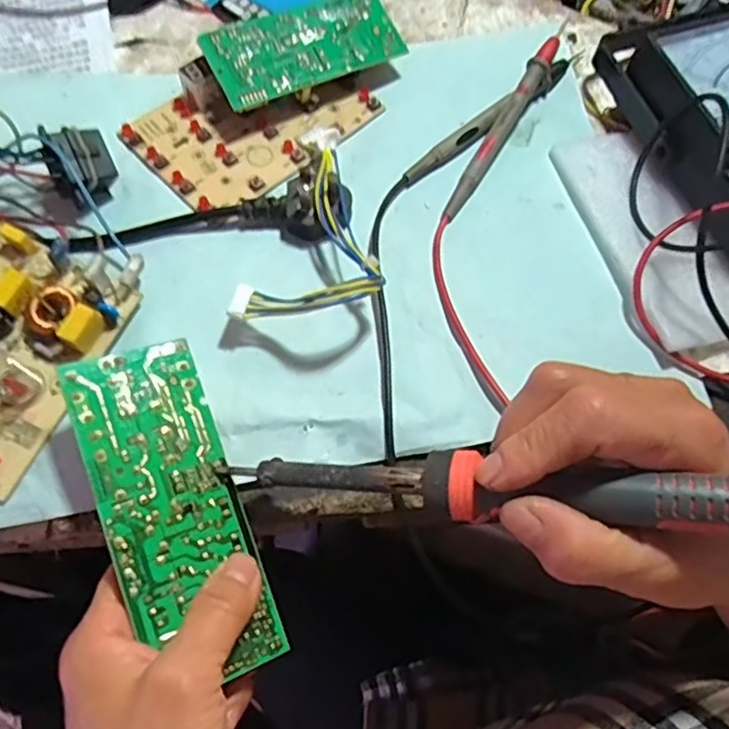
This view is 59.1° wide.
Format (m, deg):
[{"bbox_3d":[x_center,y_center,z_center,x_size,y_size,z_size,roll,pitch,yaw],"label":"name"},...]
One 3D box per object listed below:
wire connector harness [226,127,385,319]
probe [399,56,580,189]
[{"bbox_3d":[-0.031,-0.075,0.324,0.069,0.031,0.117,-3,68,-3],"label":"wire connector harness"},{"bbox_3d":[0.077,-0.143,0.365,0.138,0.014,0.015,-39,74,-16],"label":"probe"}]

